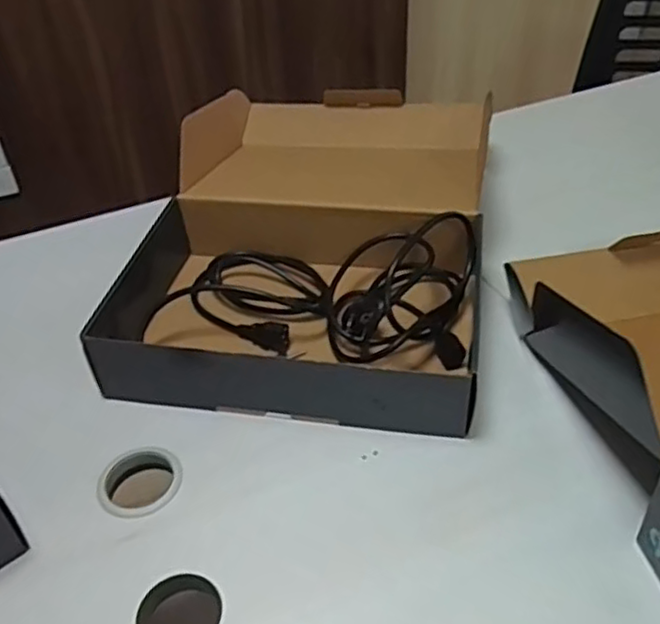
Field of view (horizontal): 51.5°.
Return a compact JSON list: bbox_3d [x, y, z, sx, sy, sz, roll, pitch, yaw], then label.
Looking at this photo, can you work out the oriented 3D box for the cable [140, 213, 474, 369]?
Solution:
[{"bbox_3d":[-0.016,-0.041,0.689,0.300,0.099,0.150,7,42,13],"label":"cable"}]

